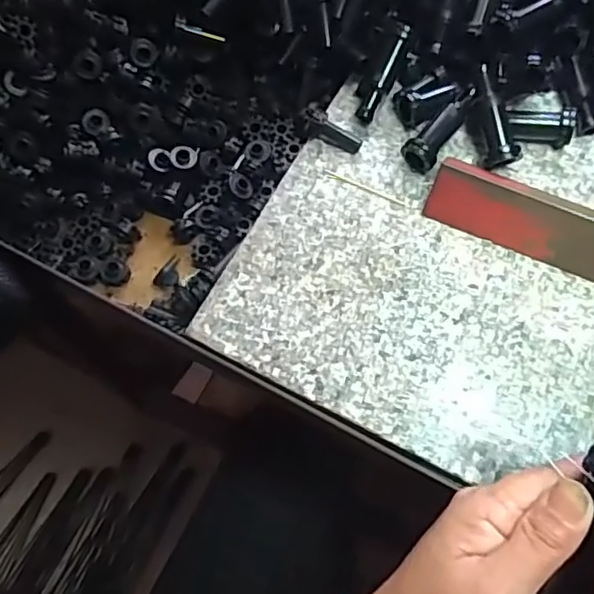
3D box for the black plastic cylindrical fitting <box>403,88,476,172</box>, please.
[{"bbox_3d":[0.095,-0.113,0.426,0.022,0.026,0.061,32,72,15],"label":"black plastic cylindrical fitting"}]

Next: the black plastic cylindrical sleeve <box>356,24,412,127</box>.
[{"bbox_3d":[0.061,-0.154,0.437,0.012,0.011,0.068,28,100,14],"label":"black plastic cylindrical sleeve"}]

